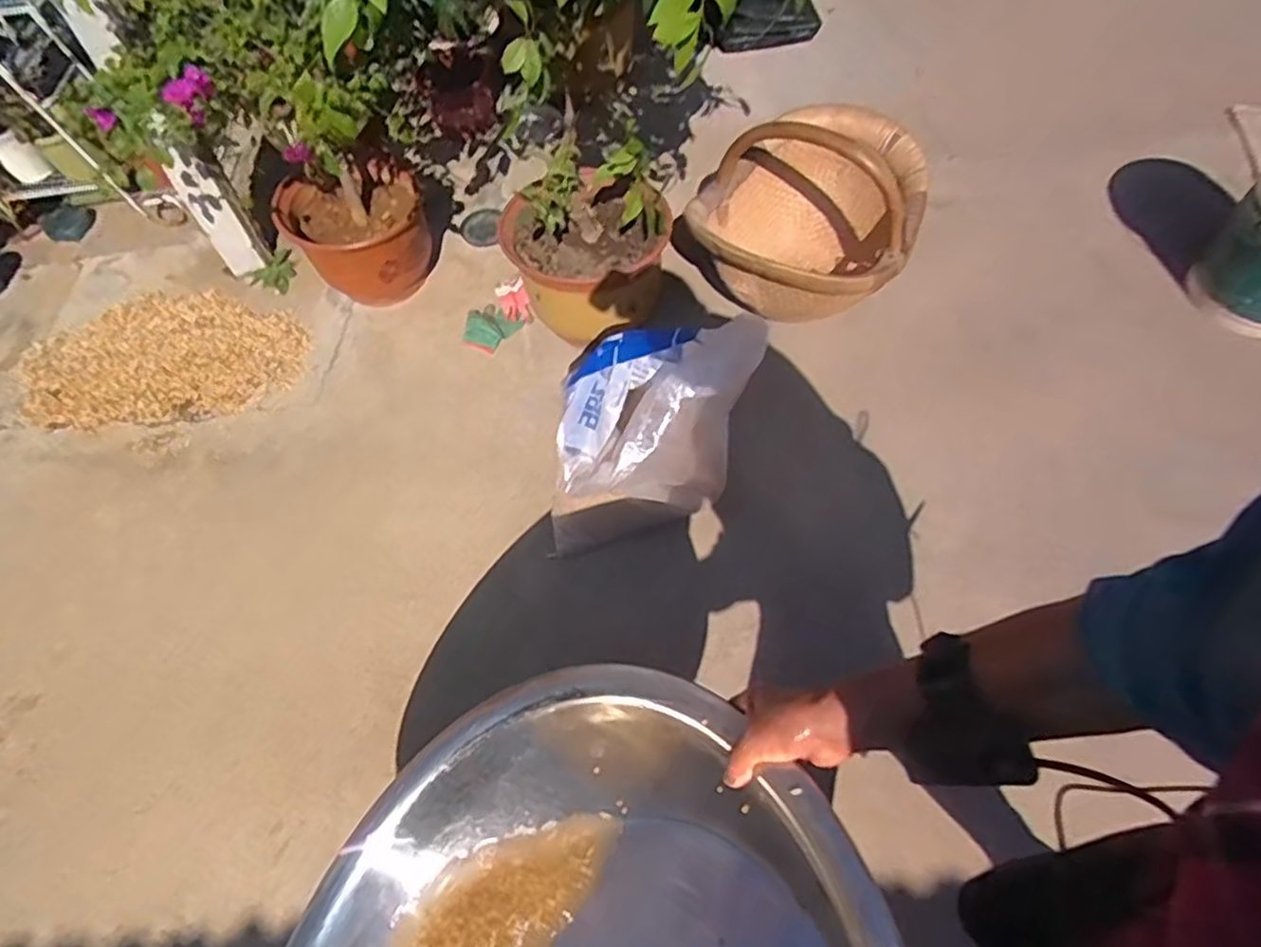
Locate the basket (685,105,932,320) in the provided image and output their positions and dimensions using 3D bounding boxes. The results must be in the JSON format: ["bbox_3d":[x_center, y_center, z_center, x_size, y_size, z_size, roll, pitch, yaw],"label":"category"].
[{"bbox_3d":[0.377,-0.543,1.524,0.466,0.379,0.458,15,60,12],"label":"basket"}]

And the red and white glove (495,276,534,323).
[{"bbox_3d":[-0.287,-0.424,1.702,0.079,0.037,0.142,-14,58,-8],"label":"red and white glove"}]

